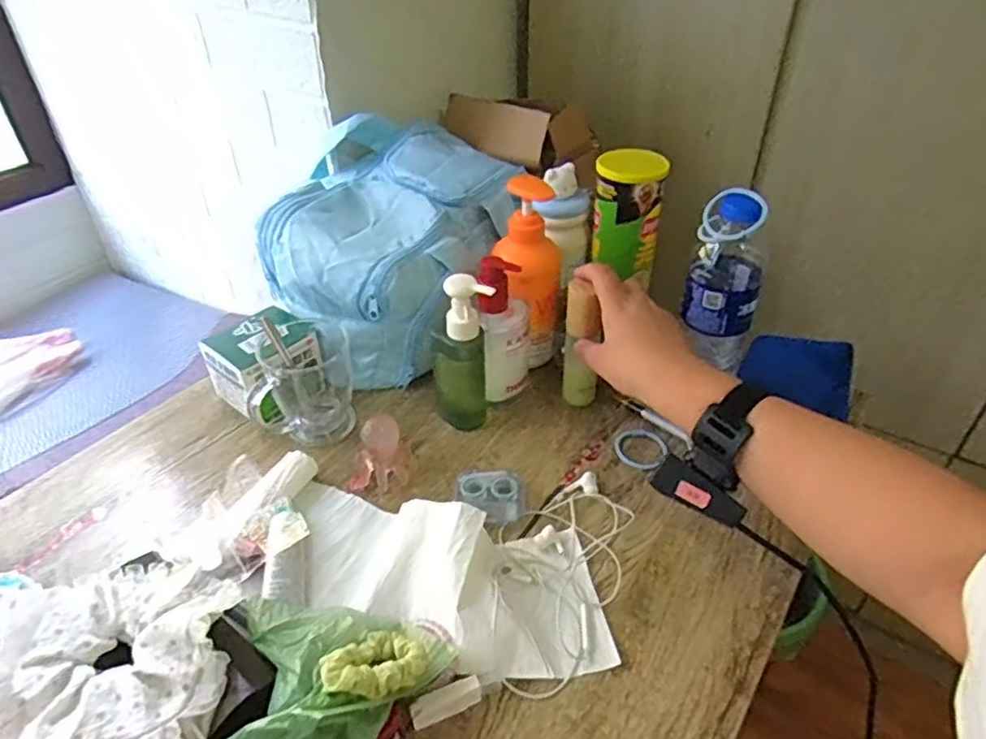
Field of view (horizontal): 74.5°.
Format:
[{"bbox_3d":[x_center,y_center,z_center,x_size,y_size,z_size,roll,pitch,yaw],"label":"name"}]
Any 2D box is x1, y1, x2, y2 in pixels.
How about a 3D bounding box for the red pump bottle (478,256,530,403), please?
[{"bbox_3d":[0.012,-0.035,0.631,0.051,0.139,0.054,2,39,3],"label":"red pump bottle"}]

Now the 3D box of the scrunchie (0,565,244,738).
[{"bbox_3d":[-0.237,0.179,0.408,0.140,0.032,0.144,0,39,0],"label":"scrunchie"}]

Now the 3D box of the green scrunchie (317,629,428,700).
[{"bbox_3d":[-0.077,0.184,0.407,0.066,0.017,0.047,-4,20,-43],"label":"green scrunchie"}]

